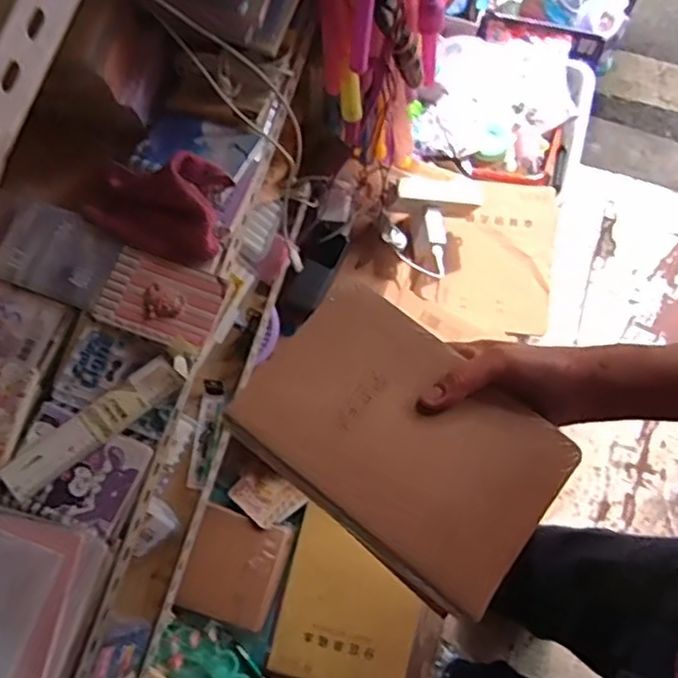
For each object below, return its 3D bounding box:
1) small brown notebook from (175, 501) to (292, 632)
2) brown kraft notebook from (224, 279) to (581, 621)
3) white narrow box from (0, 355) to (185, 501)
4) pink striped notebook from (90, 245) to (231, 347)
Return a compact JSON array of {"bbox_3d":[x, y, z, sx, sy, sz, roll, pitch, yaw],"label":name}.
[{"bbox_3d":[-0.148,0.323,0.932,0.129,0.007,0.144,19,77,-7],"label":"small brown notebook"},{"bbox_3d":[0.043,0.065,0.447,0.207,0.023,0.142,38,77,11],"label":"brown kraft notebook"},{"bbox_3d":[-0.207,0.072,0.559,0.158,0.020,0.034,-39,77,-11],"label":"white narrow box"},{"bbox_3d":[-0.161,-0.038,0.596,0.105,0.005,0.070,17,74,6],"label":"pink striped notebook"}]

